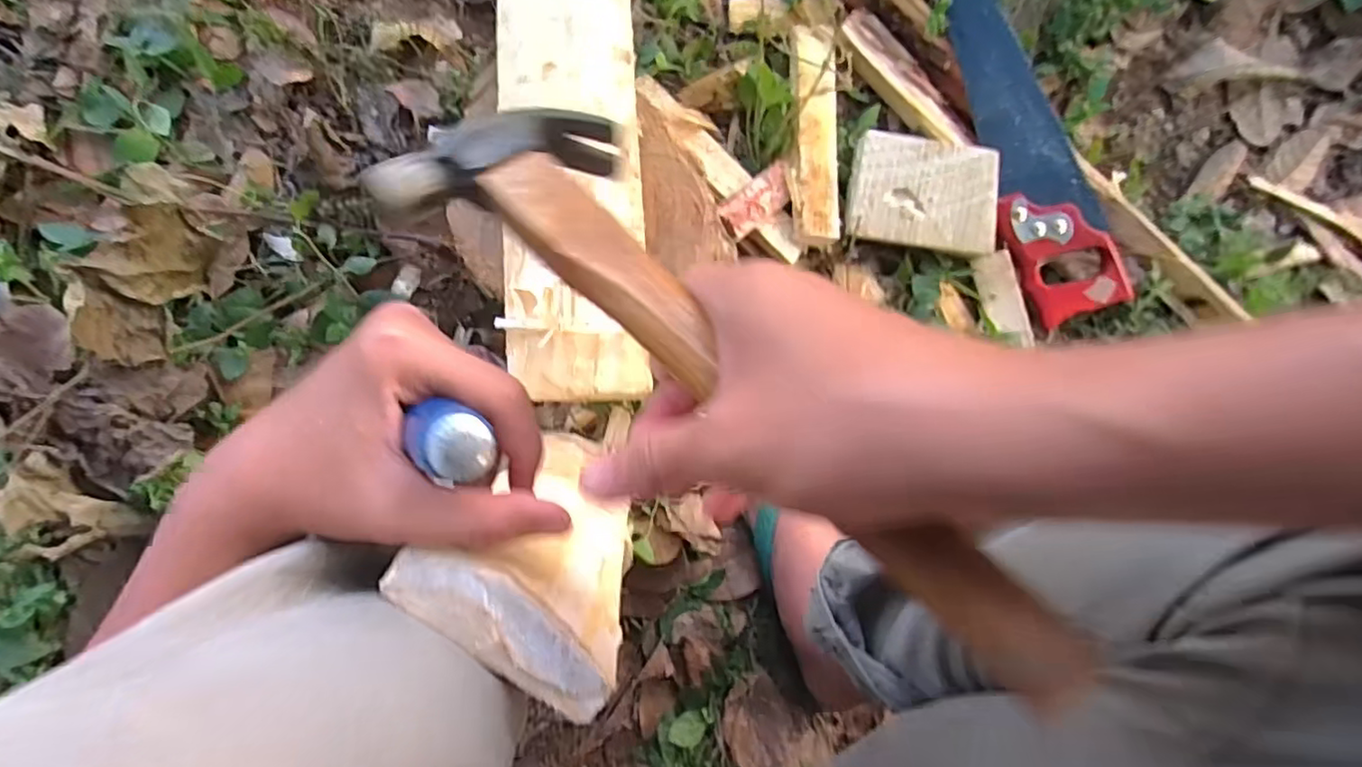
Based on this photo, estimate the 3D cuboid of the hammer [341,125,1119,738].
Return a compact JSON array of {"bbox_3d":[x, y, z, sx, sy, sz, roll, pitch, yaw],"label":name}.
[{"bbox_3d":[0.007,-0.004,0.219,0.083,0.029,0.276,-37,69,-26],"label":"hammer"}]

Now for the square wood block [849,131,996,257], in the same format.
[{"bbox_3d":[0.222,-0.171,0.581,0.129,0.031,0.091,9,91,-6],"label":"square wood block"}]

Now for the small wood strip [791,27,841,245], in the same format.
[{"bbox_3d":[0.123,-0.230,0.587,0.042,0.016,0.205,2,82,-8],"label":"small wood strip"}]

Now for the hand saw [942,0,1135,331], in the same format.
[{"bbox_3d":[0.302,-0.251,0.597,0.099,0.029,0.408,-28,94,-5],"label":"hand saw"}]

